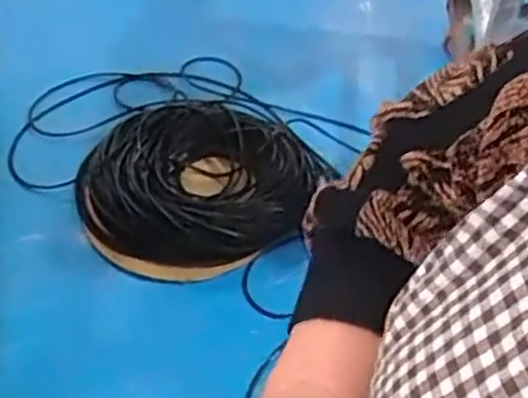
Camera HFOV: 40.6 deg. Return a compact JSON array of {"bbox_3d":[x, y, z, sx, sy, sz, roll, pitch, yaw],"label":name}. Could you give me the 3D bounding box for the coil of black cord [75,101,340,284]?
[{"bbox_3d":[-0.150,-0.060,1.731,0.588,0.112,0.516,-14,50,-20],"label":"coil of black cord"}]

